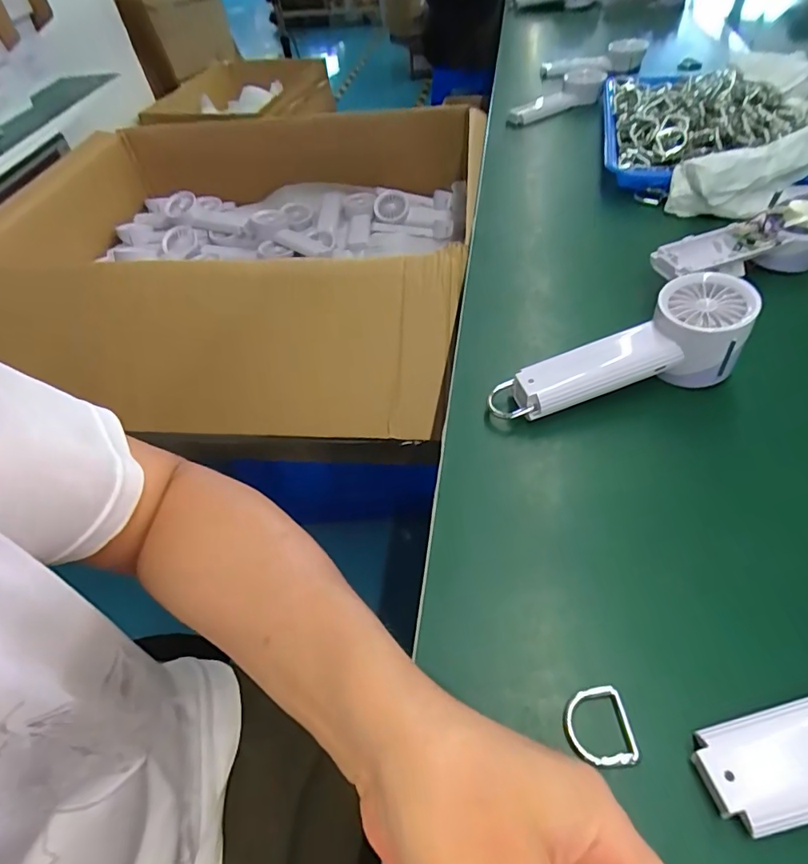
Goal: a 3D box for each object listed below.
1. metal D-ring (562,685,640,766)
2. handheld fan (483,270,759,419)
[{"bbox_3d":[0.095,0.145,0.243,0.033,0.006,0.033,-7,50,1],"label":"metal D-ring"},{"bbox_3d":[0.158,-0.051,0.371,0.192,0.061,0.061,-21,50,7],"label":"handheld fan"}]

